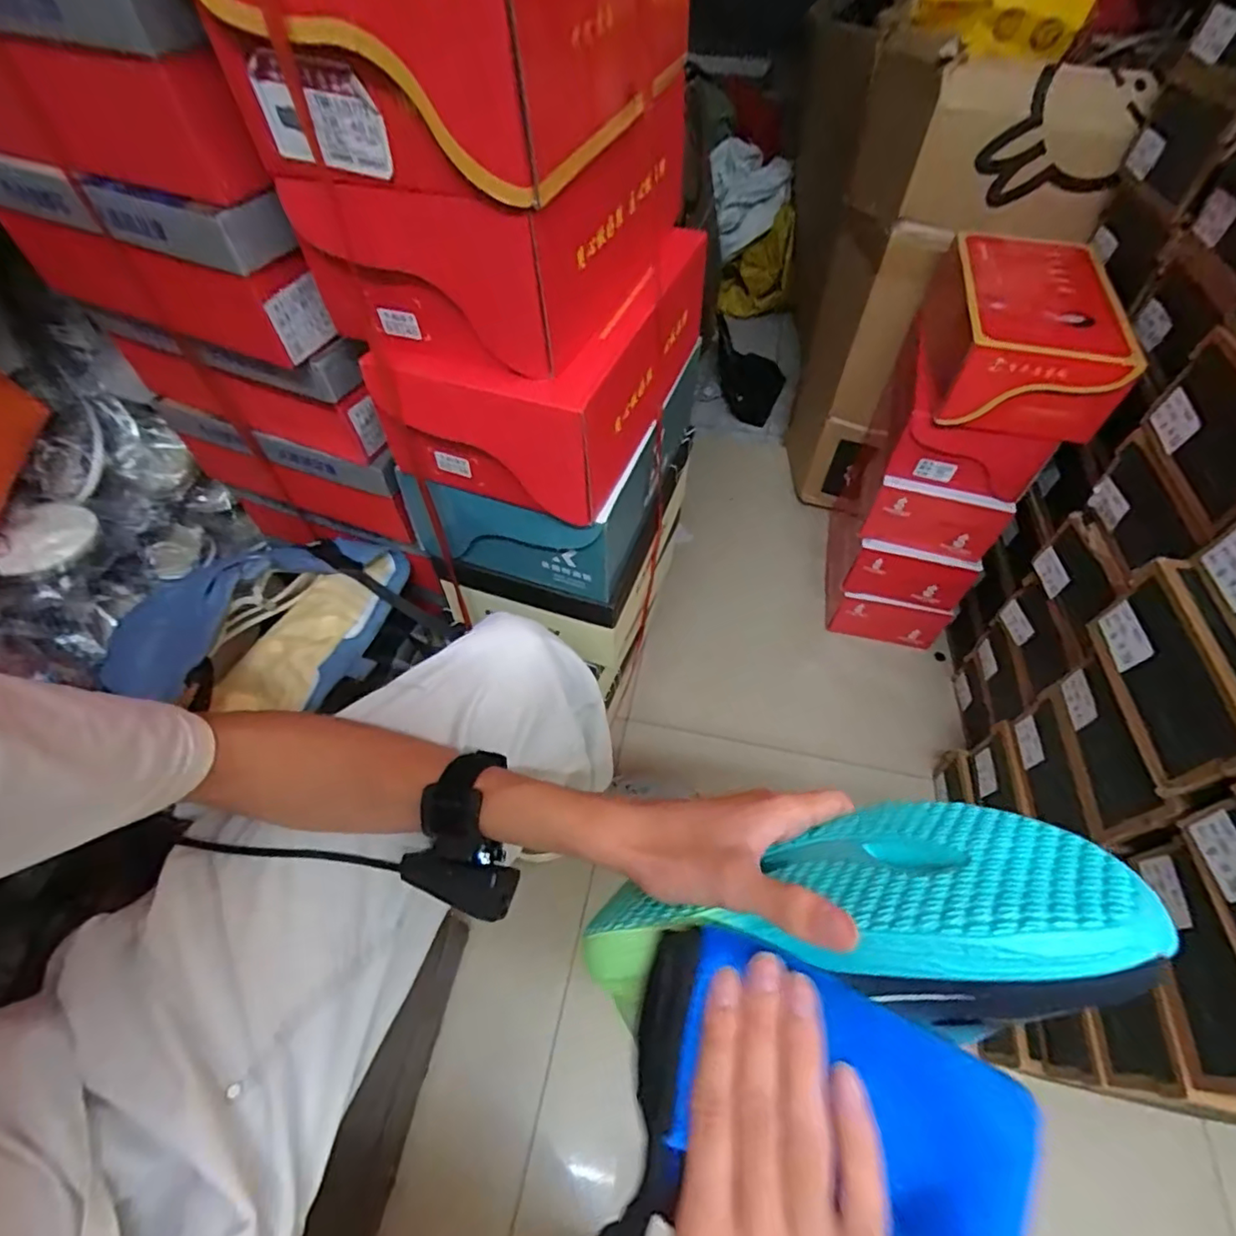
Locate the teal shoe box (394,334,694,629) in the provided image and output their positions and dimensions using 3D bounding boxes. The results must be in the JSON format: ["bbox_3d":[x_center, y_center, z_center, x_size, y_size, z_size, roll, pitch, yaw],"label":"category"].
[{"bbox_3d":[-0.057,-0.180,0.650,0.219,0.135,0.296,16,57,10],"label":"teal shoe box"}]

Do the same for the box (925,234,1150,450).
[{"bbox_3d":[0.543,-0.384,0.786,0.195,0.117,0.307,14,57,9],"label":"box"}]

